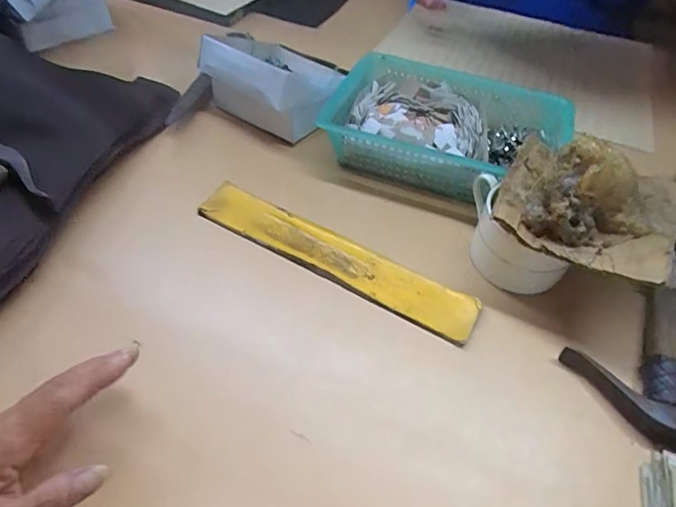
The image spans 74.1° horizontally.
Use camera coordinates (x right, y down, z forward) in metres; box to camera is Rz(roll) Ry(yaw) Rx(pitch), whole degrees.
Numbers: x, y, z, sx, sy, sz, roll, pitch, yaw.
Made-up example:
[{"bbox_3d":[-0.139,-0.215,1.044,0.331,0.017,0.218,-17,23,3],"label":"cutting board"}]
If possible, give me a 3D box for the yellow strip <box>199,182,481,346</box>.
[{"bbox_3d":[-0.008,-0.003,0.413,0.285,0.010,0.050,28,53,20],"label":"yellow strip"}]

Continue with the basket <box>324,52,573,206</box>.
[{"bbox_3d":[0.115,-0.131,0.484,0.245,0.084,0.169,24,52,17],"label":"basket"}]

